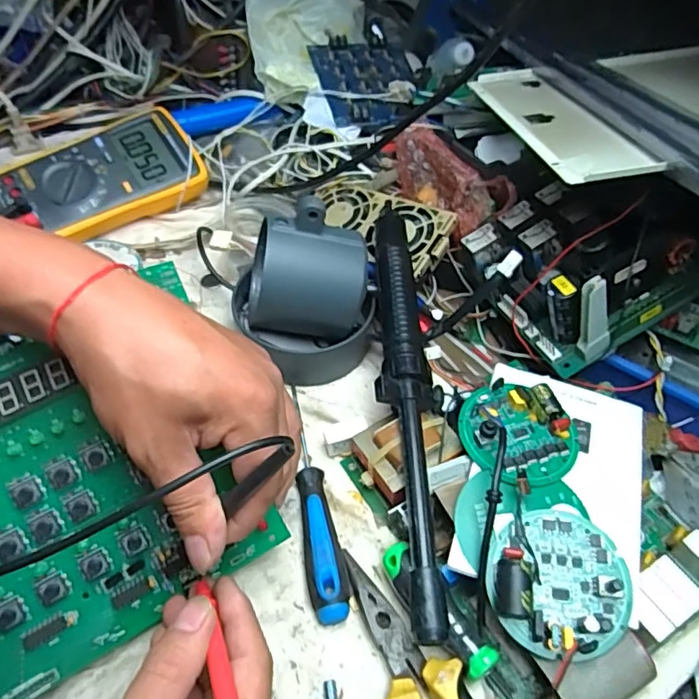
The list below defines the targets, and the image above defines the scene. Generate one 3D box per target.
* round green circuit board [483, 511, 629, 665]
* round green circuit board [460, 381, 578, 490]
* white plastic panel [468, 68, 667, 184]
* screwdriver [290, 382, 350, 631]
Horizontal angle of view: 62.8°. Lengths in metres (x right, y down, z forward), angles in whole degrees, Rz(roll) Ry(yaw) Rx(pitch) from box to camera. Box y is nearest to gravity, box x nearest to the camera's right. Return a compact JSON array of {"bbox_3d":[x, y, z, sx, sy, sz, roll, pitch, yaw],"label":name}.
[{"bbox_3d":[0.109,0.118,0.296,0.068,0.022,0.066,2,51,-3],"label":"round green circuit board"},{"bbox_3d":[0.101,0.048,0.344,0.068,0.022,0.058,36,56,22],"label":"round green circuit board"},{"bbox_3d":[0.133,-0.155,0.383,0.052,0.006,0.184,-13,43,-3],"label":"white plastic panel"},{"bbox_3d":[-0.023,0.089,0.367,0.022,0.022,0.162,-5,51,-9],"label":"screwdriver"}]

